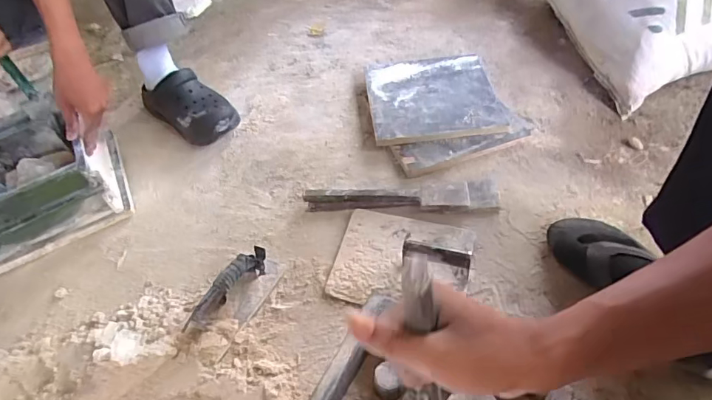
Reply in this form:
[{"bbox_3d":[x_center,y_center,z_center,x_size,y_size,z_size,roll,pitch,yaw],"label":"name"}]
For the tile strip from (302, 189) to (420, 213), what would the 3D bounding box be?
[{"bbox_3d":[0.008,0.000,0.799,0.194,0.024,0.027,1,52,7],"label":"tile strip"}]

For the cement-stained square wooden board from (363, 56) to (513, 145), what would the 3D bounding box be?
[{"bbox_3d":[0.152,-0.214,0.943,0.249,0.019,0.248,-5,50,-1],"label":"cement-stained square wooden board"}]

